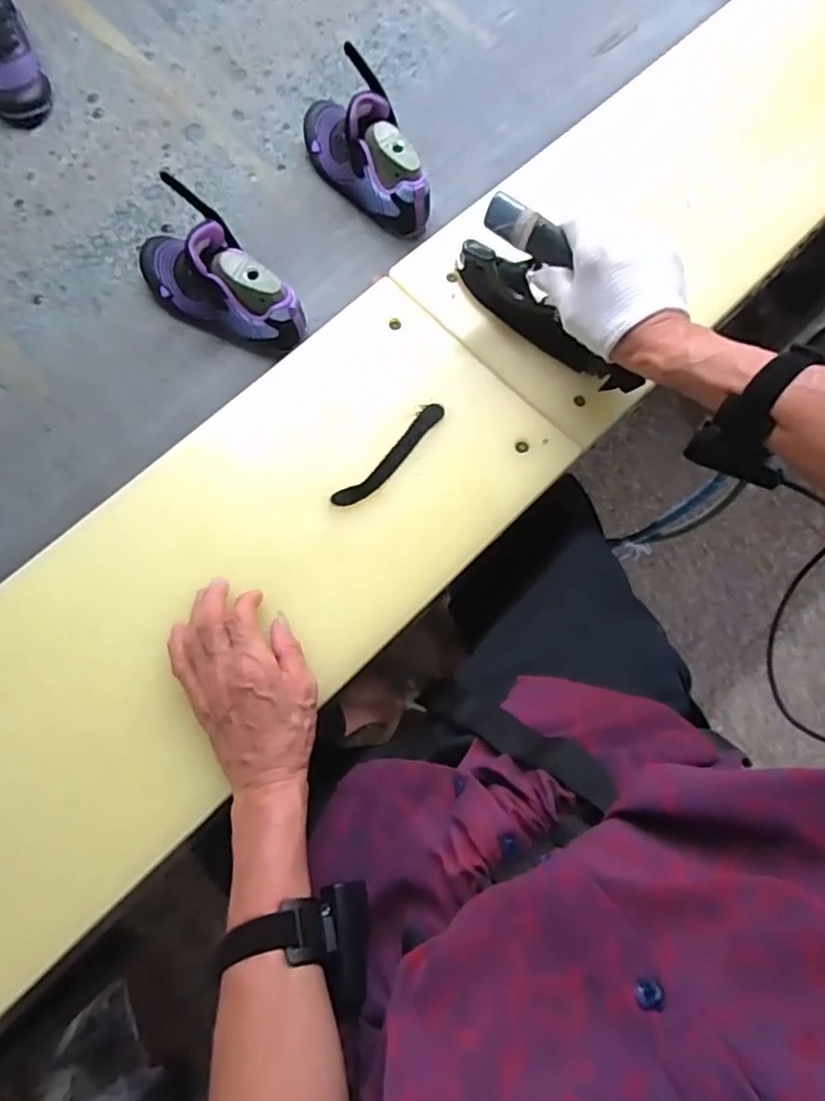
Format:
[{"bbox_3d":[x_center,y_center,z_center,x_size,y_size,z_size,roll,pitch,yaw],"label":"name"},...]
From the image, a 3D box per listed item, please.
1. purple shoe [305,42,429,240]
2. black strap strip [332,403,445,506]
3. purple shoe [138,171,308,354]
[{"bbox_3d":[-0.058,-0.452,0.668,0.076,0.103,0.205,-31,77,-10],"label":"purple shoe"},{"bbox_3d":[-0.019,-0.088,0.550,0.023,0.006,0.136,42,82,8],"label":"black strap strip"},{"bbox_3d":[-0.204,-0.283,0.611,0.200,0.099,0.073,26,75,6],"label":"purple shoe"}]

